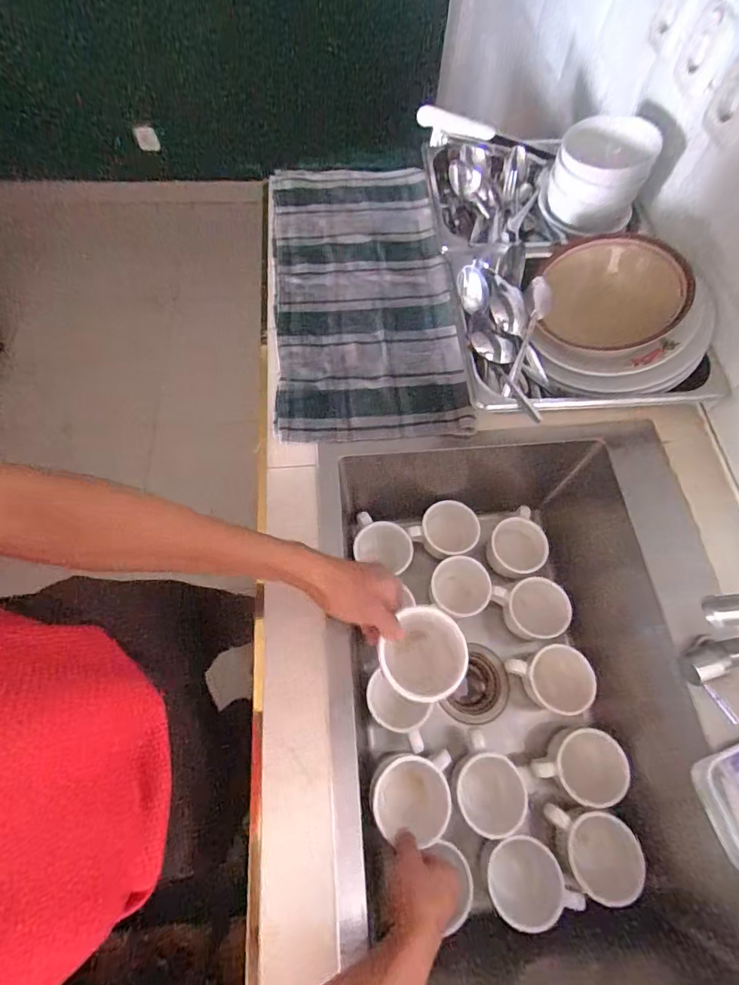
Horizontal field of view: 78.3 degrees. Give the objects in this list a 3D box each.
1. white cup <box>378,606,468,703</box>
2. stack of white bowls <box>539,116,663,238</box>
[{"bbox_3d":[0.052,0.169,0.472,0.081,0.076,0.086,1,66,0],"label":"white cup"},{"bbox_3d":[0.325,-0.455,0.655,0.129,0.106,0.129,24,67,9],"label":"stack of white bowls"}]

